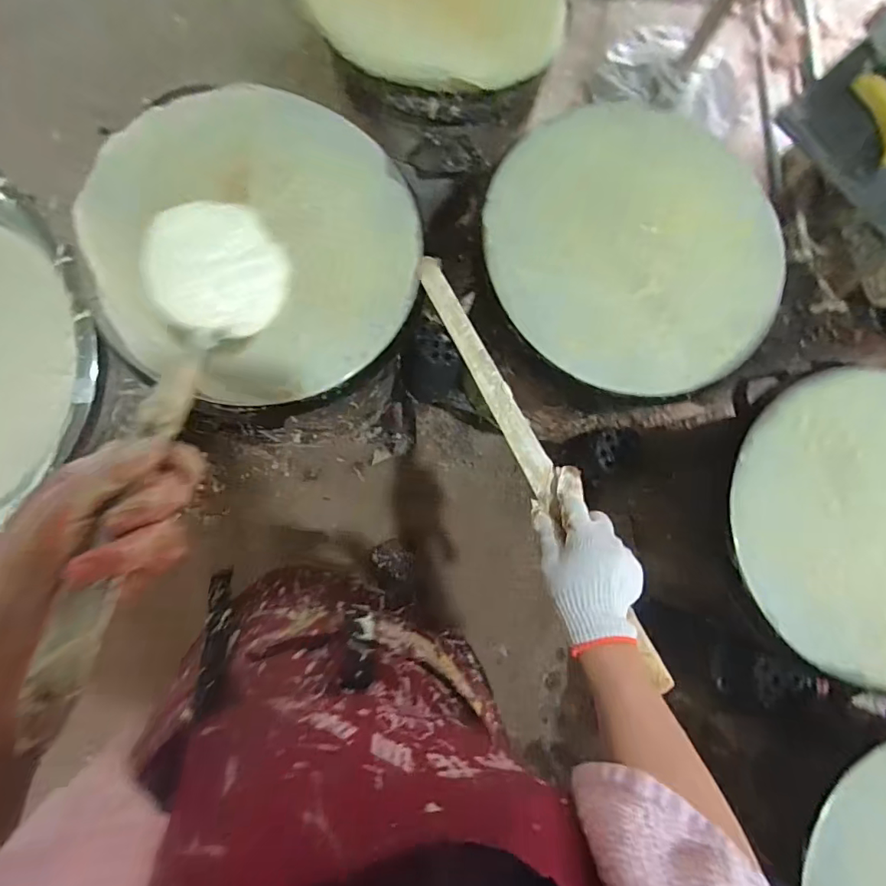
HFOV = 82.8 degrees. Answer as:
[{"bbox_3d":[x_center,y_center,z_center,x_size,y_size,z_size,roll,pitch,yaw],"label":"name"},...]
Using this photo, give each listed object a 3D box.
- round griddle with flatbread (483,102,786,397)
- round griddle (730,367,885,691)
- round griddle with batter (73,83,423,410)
[{"bbox_3d":[0.241,-0.252,0.640,0.354,0.039,0.380,1,85,-6],"label":"round griddle with flatbread"},{"bbox_3d":[0.558,0.112,0.639,0.384,0.033,0.362,1,85,-6],"label":"round griddle"},{"bbox_3d":[-0.218,-0.240,0.596,0.373,0.040,0.377,1,85,-6],"label":"round griddle with batter"}]

